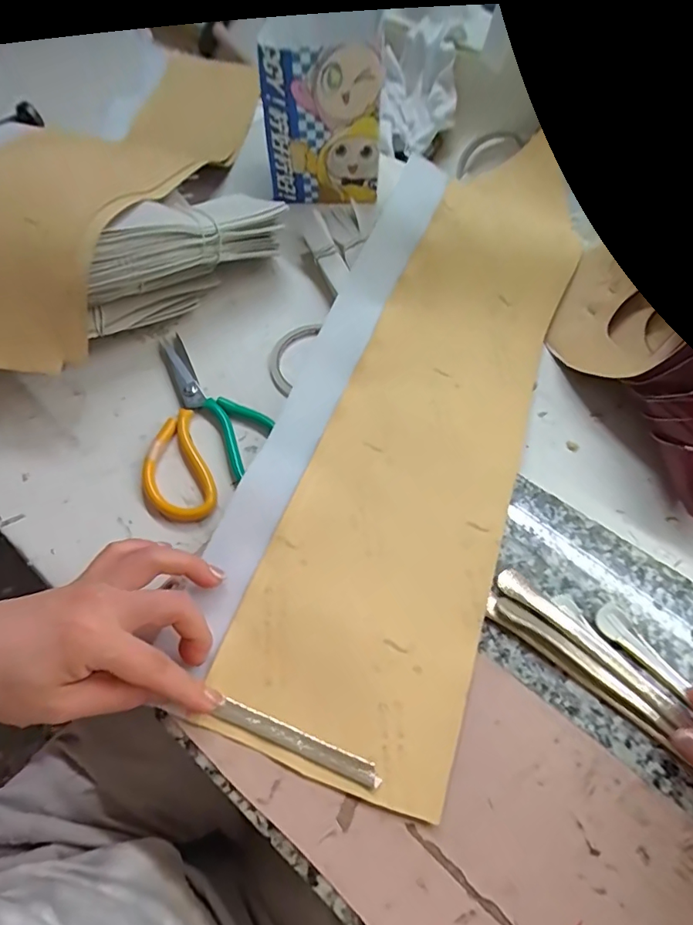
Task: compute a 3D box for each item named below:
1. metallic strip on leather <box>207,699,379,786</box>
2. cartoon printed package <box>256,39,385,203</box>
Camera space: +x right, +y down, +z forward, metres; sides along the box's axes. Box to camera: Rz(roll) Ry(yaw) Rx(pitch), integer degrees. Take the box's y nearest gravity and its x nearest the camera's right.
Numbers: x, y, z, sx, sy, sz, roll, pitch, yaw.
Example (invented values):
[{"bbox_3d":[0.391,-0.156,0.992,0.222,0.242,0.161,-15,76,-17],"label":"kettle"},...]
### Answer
[{"bbox_3d":[-0.027,0.157,0.282,0.095,0.005,0.011,18,61,12],"label":"metallic strip on leather"},{"bbox_3d":[-0.025,-0.351,0.533,0.120,0.149,0.019,0,59,1],"label":"cartoon printed package"}]

